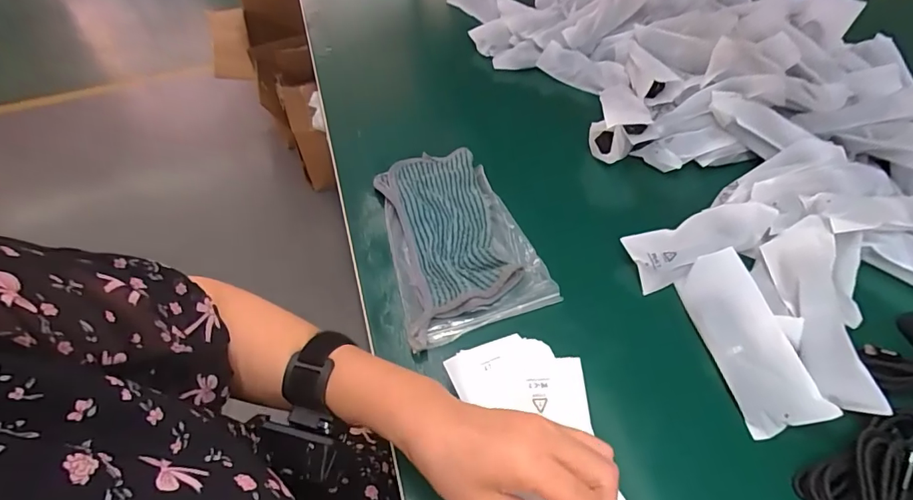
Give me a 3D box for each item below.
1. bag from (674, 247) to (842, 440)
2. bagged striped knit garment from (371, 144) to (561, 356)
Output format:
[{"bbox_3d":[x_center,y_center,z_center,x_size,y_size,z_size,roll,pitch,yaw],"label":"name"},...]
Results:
[{"bbox_3d":[0.242,0.073,0.405,0.058,0.012,0.152,-33,52,25],"label":"bag"},{"bbox_3d":[-0.009,-0.018,0.508,0.143,0.028,0.233,-18,53,-11],"label":"bagged striped knit garment"}]

